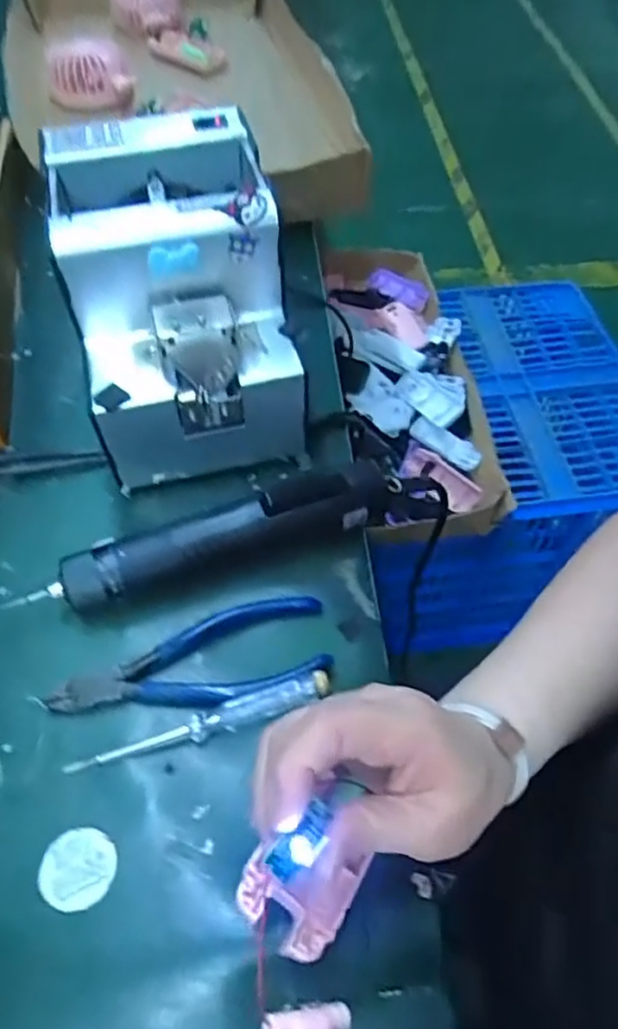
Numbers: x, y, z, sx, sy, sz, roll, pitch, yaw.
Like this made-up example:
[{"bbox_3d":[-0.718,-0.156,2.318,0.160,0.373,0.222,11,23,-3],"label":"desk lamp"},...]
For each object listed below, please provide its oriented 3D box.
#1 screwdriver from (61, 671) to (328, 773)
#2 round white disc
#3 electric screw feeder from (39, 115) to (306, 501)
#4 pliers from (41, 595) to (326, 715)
[{"bbox_3d":[-0.056,0.109,0.340,0.136,0.020,0.015,-15,58,-12],"label":"screwdriver"},{"bbox_3d":[-0.109,0.167,0.309,0.035,0.004,0.034,1,56,-2],"label":"round white disc"},{"bbox_3d":[-0.083,-0.131,0.420,0.121,0.156,0.165,-13,58,-11],"label":"electric screw feeder"},{"bbox_3d":[-0.064,0.080,0.361,0.149,0.016,0.051,-9,57,-9],"label":"pliers"}]

